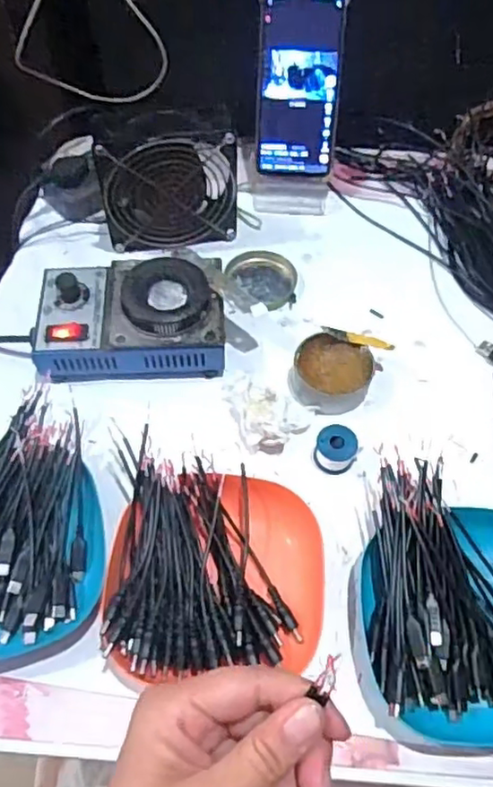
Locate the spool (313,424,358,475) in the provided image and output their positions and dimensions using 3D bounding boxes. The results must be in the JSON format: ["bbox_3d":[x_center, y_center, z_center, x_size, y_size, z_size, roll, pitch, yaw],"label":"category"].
[{"bbox_3d":[0.068,0.043,0.480,0.031,0.022,0.029,0,58,-1],"label":"spool"}]

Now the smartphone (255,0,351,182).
[{"bbox_3d":[0.050,-0.291,0.599,0.077,0.166,0.006,5,25,4],"label":"smartphone"}]

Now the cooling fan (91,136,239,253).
[{"bbox_3d":[-0.070,-0.186,0.571,0.117,0.110,0.040,-10,54,-7],"label":"cooling fan"}]

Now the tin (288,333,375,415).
[{"bbox_3d":[0.069,-0.014,0.517,0.064,0.024,0.060,0,58,-1],"label":"tin"}]

